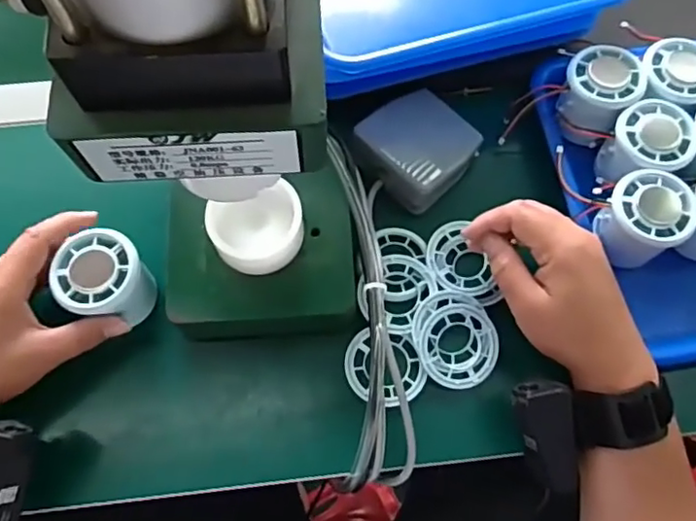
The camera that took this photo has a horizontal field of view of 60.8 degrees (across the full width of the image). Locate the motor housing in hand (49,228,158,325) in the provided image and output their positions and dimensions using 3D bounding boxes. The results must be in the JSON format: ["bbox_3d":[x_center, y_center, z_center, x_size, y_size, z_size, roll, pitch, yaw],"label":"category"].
[{"bbox_3d":[-0.162,0.016,0.404,0.051,0.054,0.053,0,69,0],"label":"motor housing in hand"}]

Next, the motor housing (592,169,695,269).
[{"bbox_3d":[0.204,-0.027,0.416,0.054,0.050,0.053,-33,73,-12],"label":"motor housing"}]

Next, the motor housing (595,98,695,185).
[{"bbox_3d":[0.215,-0.080,0.434,0.058,0.045,0.055,0,69,0],"label":"motor housing"}]

